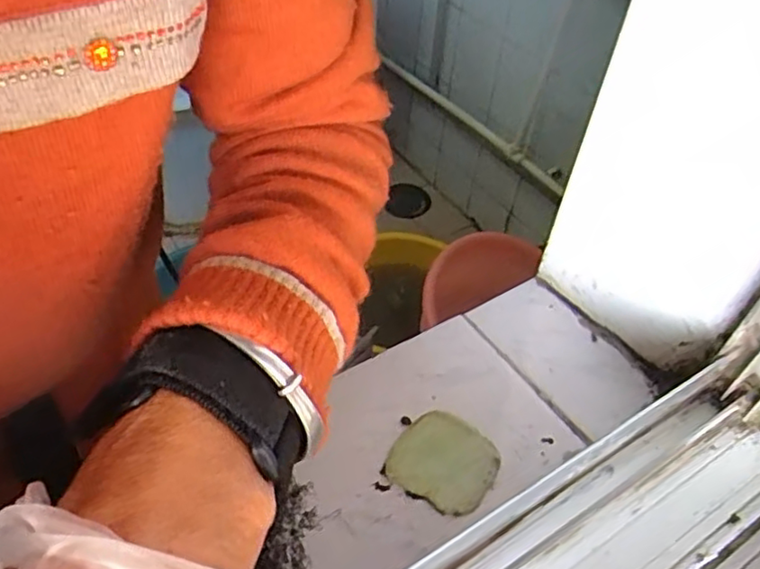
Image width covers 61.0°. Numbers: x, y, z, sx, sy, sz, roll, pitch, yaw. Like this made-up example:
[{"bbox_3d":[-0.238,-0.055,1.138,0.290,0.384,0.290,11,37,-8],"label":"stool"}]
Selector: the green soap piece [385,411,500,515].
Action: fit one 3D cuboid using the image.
[{"bbox_3d":[0.029,0.081,0.295,0.045,0.004,0.042,25,51,18],"label":"green soap piece"}]

